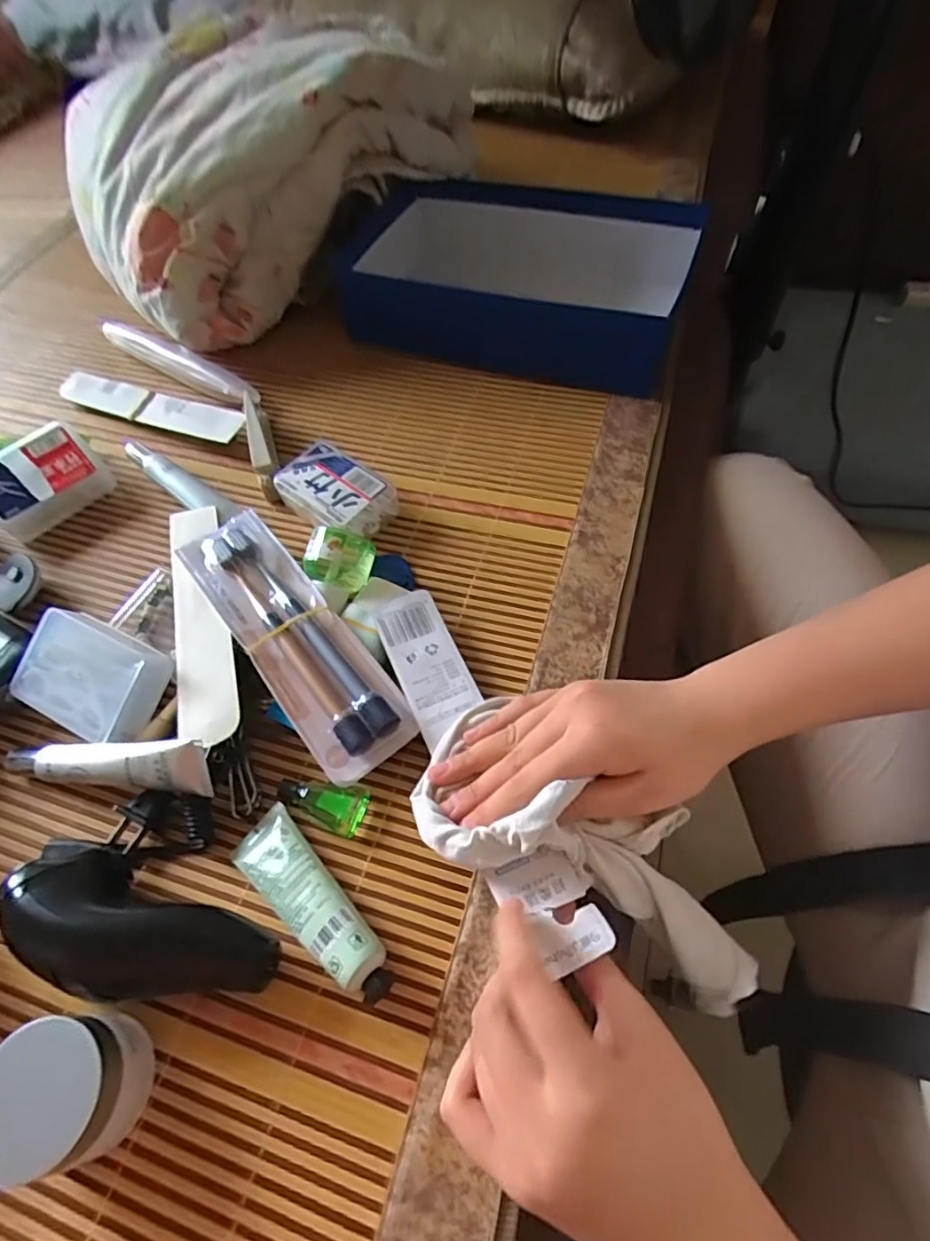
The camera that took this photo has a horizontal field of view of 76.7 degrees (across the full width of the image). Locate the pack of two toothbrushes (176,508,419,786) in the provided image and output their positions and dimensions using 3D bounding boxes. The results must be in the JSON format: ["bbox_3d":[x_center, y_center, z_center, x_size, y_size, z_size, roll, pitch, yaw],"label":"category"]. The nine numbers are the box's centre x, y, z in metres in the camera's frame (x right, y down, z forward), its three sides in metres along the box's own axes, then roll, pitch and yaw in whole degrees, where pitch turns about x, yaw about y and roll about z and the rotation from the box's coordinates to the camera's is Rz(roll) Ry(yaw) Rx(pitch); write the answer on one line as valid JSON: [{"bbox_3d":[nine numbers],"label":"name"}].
[{"bbox_3d":[-0.112,0.006,0.376,0.060,0.028,0.209,-34,61,-17],"label":"pack of two toothbrushes"}]

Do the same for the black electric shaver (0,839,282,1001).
[{"bbox_3d":[-0.159,0.148,0.280,0.141,0.049,0.052,19,60,15],"label":"black electric shaver"}]

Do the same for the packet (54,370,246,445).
[{"bbox_3d":[-0.288,-0.194,0.533,0.200,0.016,0.036,19,61,16],"label":"packet"}]

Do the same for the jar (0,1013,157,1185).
[{"bbox_3d":[-0.171,0.199,0.250,0.053,0.044,0.050,-2,57,3],"label":"jar"}]

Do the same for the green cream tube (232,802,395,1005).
[{"bbox_3d":[-0.078,0.140,0.295,0.109,0.025,0.034,38,67,24],"label":"green cream tube"}]

